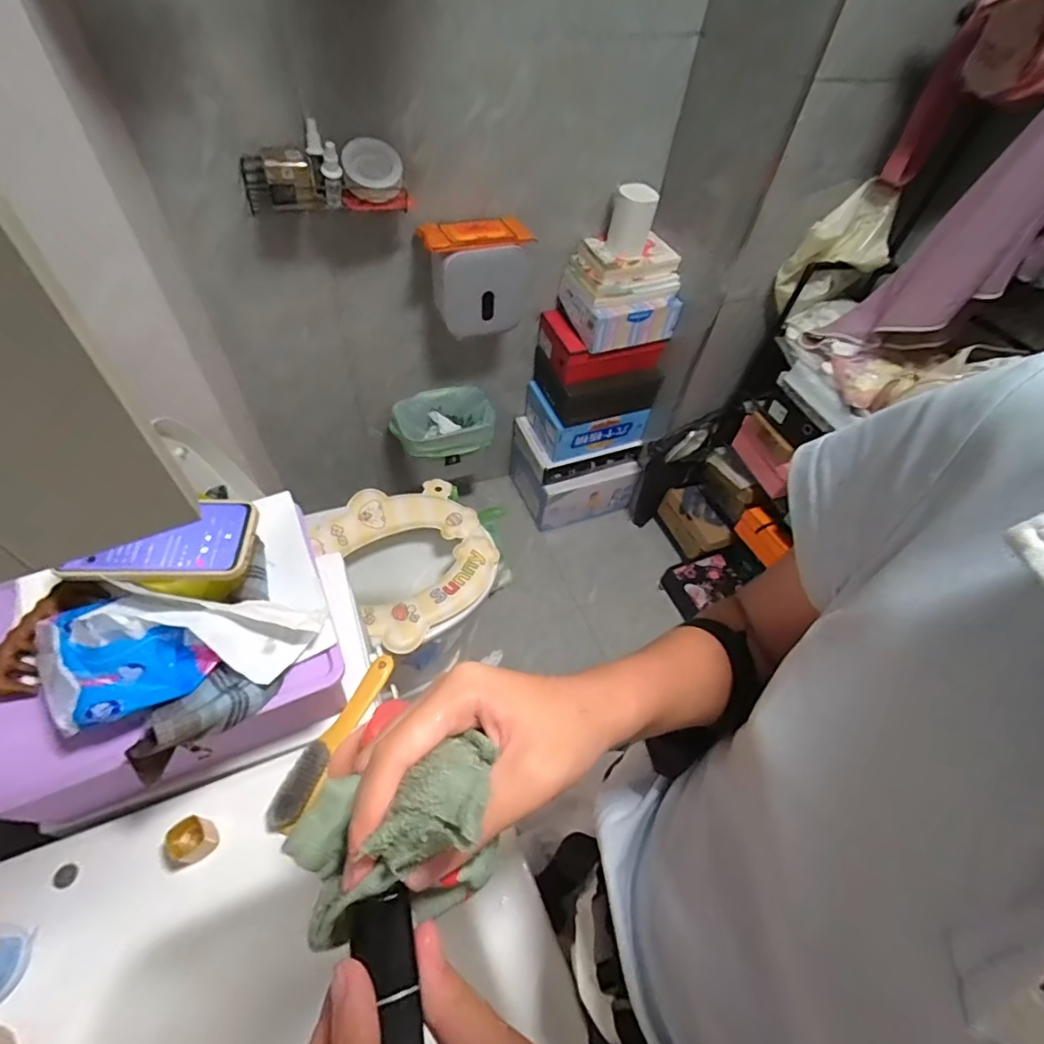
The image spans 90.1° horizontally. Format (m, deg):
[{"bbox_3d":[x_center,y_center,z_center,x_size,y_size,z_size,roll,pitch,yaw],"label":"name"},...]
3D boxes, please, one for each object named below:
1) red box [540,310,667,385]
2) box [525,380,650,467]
[{"bbox_3d":[0.223,-0.488,1.423,0.311,0.097,0.185,-9,54,-13],"label":"red box"},{"bbox_3d":[0.199,-0.323,1.616,0.338,0.146,0.215,-9,54,-13],"label":"box"}]

